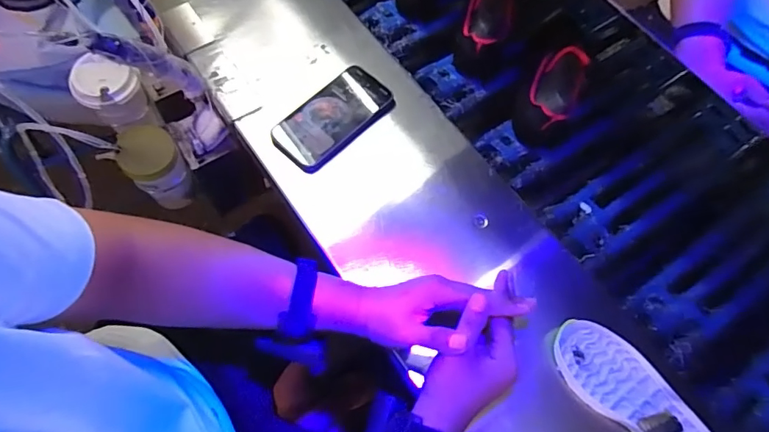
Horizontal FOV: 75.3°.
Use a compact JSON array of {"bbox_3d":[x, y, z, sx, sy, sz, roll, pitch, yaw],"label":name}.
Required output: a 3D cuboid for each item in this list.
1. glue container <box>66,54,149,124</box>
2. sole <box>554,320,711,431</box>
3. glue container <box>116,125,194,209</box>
[{"bbox_3d":[-0.396,-0.172,0.727,0.087,0.091,0.069,17,68,5],"label":"glue container"},{"bbox_3d":[0.264,0.192,0.518,0.082,0.020,0.197,-36,73,-15],"label":"sole"},{"bbox_3d":[-0.318,-0.067,0.709,0.076,0.132,0.067,-32,72,-14],"label":"glue container"}]

